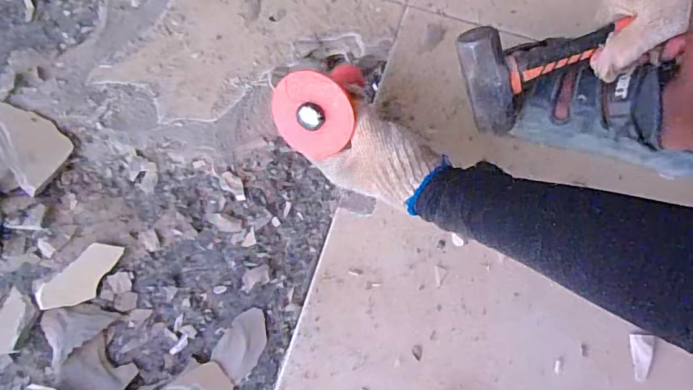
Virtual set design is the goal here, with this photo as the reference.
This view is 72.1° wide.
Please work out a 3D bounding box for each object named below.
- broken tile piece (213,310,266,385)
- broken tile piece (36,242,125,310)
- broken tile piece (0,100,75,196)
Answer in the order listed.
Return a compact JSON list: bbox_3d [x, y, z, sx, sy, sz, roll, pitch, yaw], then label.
[{"bbox_3d":[-0.100,0.144,0.466,0.040,0.006,0.065,33,77,8],"label":"broken tile piece"},{"bbox_3d":[-0.263,0.082,0.473,0.087,0.006,0.038,-43,79,-11],"label":"broken tile piece"},{"bbox_3d":[-0.347,-0.066,0.512,0.062,0.009,0.129,-39,78,-10],"label":"broken tile piece"}]

